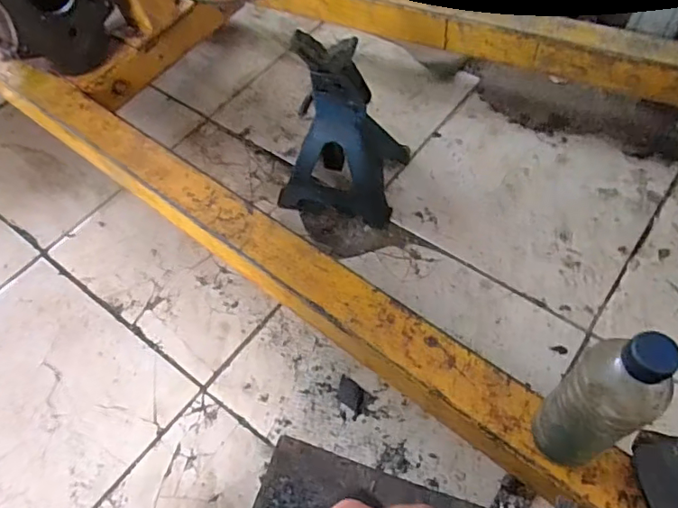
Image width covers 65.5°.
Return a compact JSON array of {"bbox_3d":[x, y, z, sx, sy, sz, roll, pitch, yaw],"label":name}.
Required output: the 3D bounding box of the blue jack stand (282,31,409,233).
[{"bbox_3d":[0.002,-0.217,0.856,0.200,0.284,0.170,12,61,11],"label":"blue jack stand"}]

